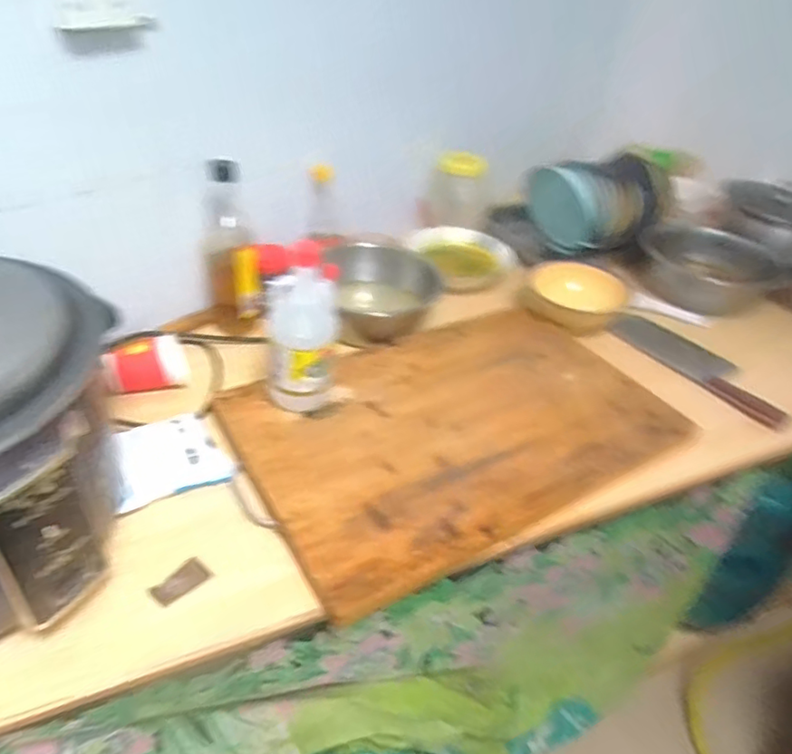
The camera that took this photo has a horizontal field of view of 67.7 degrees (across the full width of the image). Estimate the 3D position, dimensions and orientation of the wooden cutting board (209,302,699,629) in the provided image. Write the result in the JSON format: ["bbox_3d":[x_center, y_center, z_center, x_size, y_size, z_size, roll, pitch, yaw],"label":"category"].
[{"bbox_3d":[0.086,0.047,0.806,0.564,0.028,0.375,-20,45,-29],"label":"wooden cutting board"}]

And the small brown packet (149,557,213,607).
[{"bbox_3d":[-0.218,0.208,0.601,0.026,0.014,0.054,30,44,28],"label":"small brown packet"}]

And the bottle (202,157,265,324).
[{"bbox_3d":[-0.250,-0.198,0.895,0.077,0.247,0.075,-13,42,-22],"label":"bottle"}]

